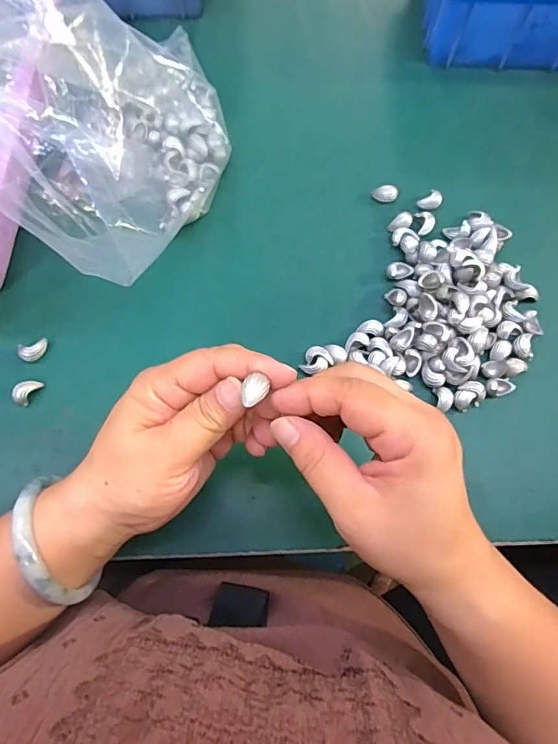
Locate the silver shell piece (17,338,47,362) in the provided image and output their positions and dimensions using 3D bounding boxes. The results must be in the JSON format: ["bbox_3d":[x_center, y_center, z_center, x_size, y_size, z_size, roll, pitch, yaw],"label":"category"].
[{"bbox_3d":[-0.173,-0.015,0.342,0.019,0.010,0.012,-26,75,-9],"label":"silver shell piece"}]

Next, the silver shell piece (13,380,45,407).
[{"bbox_3d":[-0.174,0.013,0.332,0.010,0.012,0.020,33,75,8],"label":"silver shell piece"}]

